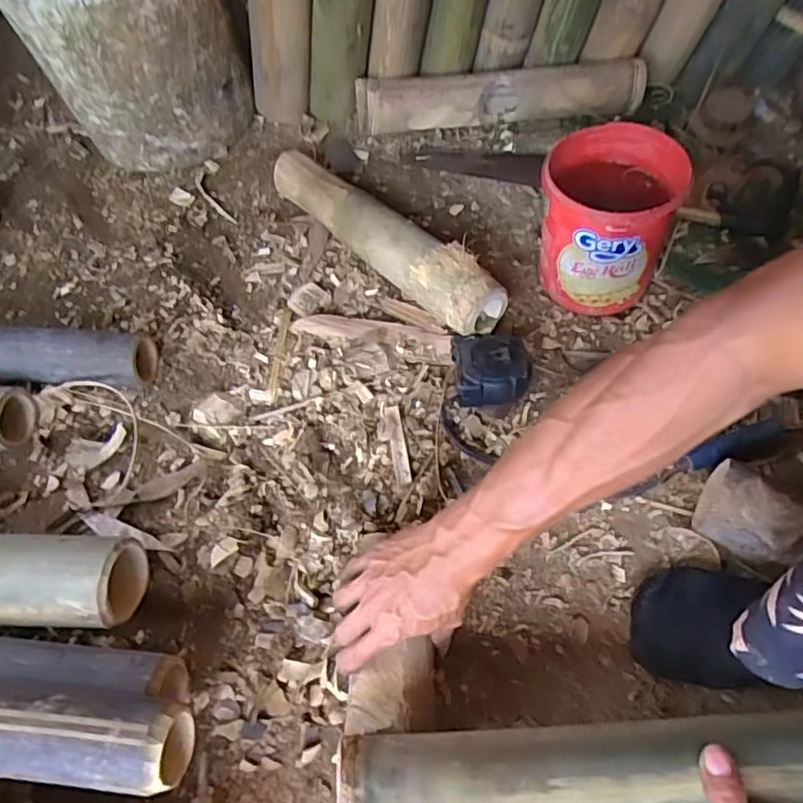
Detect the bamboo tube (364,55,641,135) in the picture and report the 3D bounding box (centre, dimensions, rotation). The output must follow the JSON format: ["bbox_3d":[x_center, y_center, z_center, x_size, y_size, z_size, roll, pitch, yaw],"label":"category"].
[{"bbox_3d":[0.139,-0.435,0.861,0.405,0.069,0.063,-7,59,0],"label":"bamboo tube"}]

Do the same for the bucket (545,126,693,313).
[{"bbox_3d":[0.224,-0.197,0.678,0.136,0.168,0.134,-1,60,2],"label":"bucket"}]

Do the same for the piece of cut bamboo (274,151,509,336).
[{"bbox_3d":[-0.026,-0.202,0.746,0.071,0.075,0.357,-41,66,-19],"label":"piece of cut bamboo"}]

